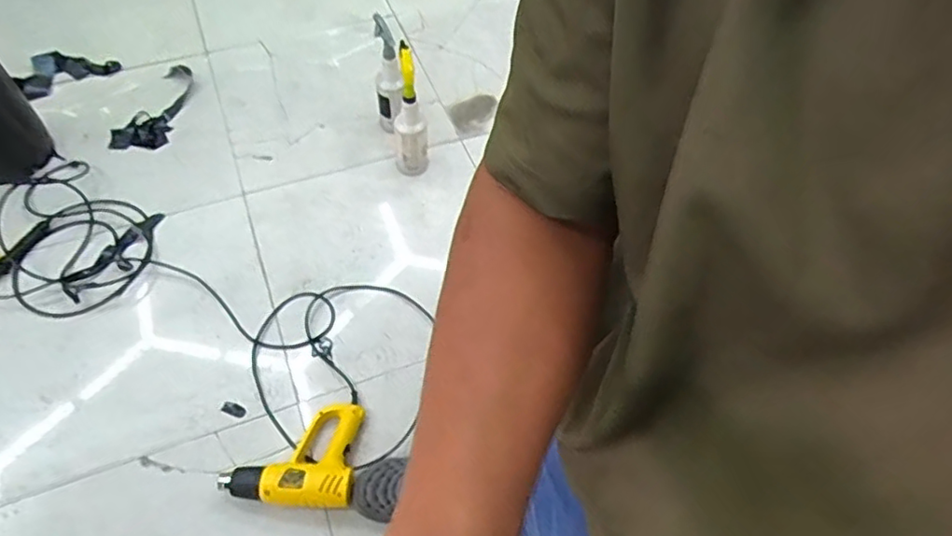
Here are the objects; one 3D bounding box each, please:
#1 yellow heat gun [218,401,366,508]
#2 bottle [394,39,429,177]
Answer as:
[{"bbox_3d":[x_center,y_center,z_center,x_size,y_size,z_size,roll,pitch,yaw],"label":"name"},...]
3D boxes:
[{"bbox_3d":[-0.358,0.361,1.212,0.251,0.076,0.205,2,56,-3],"label":"yellow heat gun"},{"bbox_3d":[-0.173,-0.393,1.568,0.086,0.336,0.130,-3,57,-6],"label":"bottle"}]

